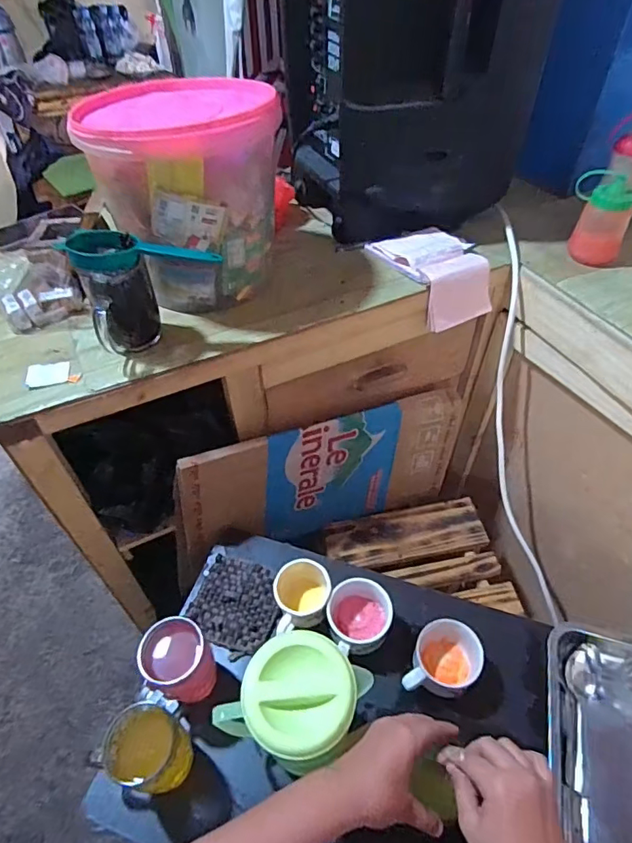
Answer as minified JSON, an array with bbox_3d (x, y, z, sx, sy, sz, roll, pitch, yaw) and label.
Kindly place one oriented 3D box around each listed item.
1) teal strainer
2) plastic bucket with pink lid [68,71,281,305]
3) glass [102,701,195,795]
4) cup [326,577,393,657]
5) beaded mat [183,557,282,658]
[{"bbox_3d":[-0.211,-0.204,0.599,0.178,0.029,0.072,0,48,-14],"label":"teal strainer"},{"bbox_3d":[-0.180,-0.335,0.710,0.226,0.240,0.284,-13,50,-8],"label":"plastic bucket with pink lid"},{"bbox_3d":[-0.185,0.374,0.561,0.079,0.122,0.070,27,56,23],"label":"glass"},{"bbox_3d":[0.059,0.271,0.679,0.085,0.061,0.084,-1,49,2],"label":"cup"},{"bbox_3d":[-0.115,0.264,0.722,0.128,0.013,0.119,18,52,17],"label":"beaded mat"}]

